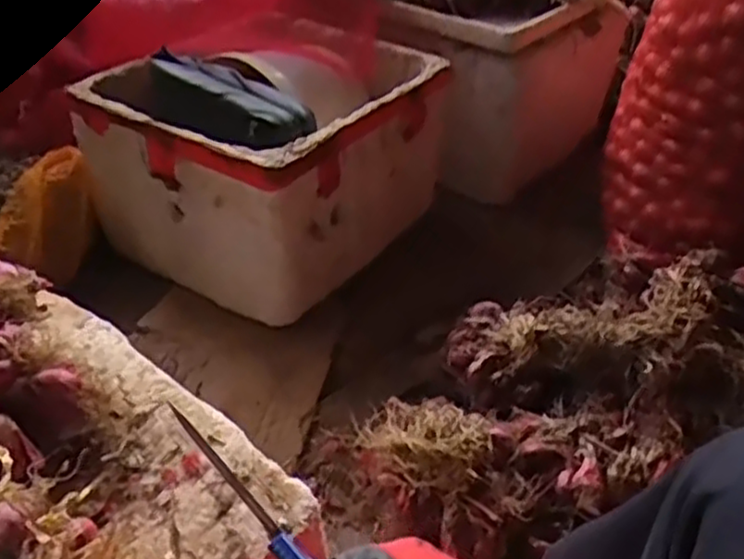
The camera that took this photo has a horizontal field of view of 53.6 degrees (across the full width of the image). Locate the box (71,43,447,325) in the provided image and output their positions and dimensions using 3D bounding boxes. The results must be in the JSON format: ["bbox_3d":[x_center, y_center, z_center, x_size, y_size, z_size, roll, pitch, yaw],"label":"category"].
[{"bbox_3d":[-0.164,-0.224,1.243,0.408,0.292,0.486,23,43,21],"label":"box"}]

